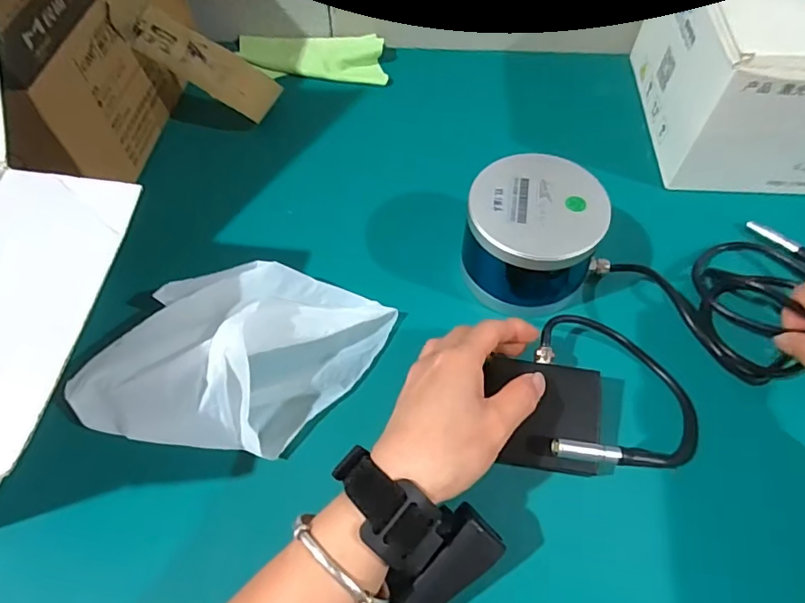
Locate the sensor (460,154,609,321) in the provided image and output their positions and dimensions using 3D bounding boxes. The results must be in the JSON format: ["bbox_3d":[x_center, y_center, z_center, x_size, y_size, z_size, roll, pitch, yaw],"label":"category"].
[{"bbox_3d":[0.102,-0.047,0.392,0.100,0.079,0.094,-1,58,1],"label":"sensor"}]

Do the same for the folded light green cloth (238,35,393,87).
[{"bbox_3d":[-0.102,-0.272,0.573,0.171,0.024,0.069,7,59,6],"label":"folded light green cloth"}]

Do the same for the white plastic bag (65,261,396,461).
[{"bbox_3d":[-0.116,0.037,0.360,0.183,0.058,0.141,12,59,9],"label":"white plastic bag"}]

